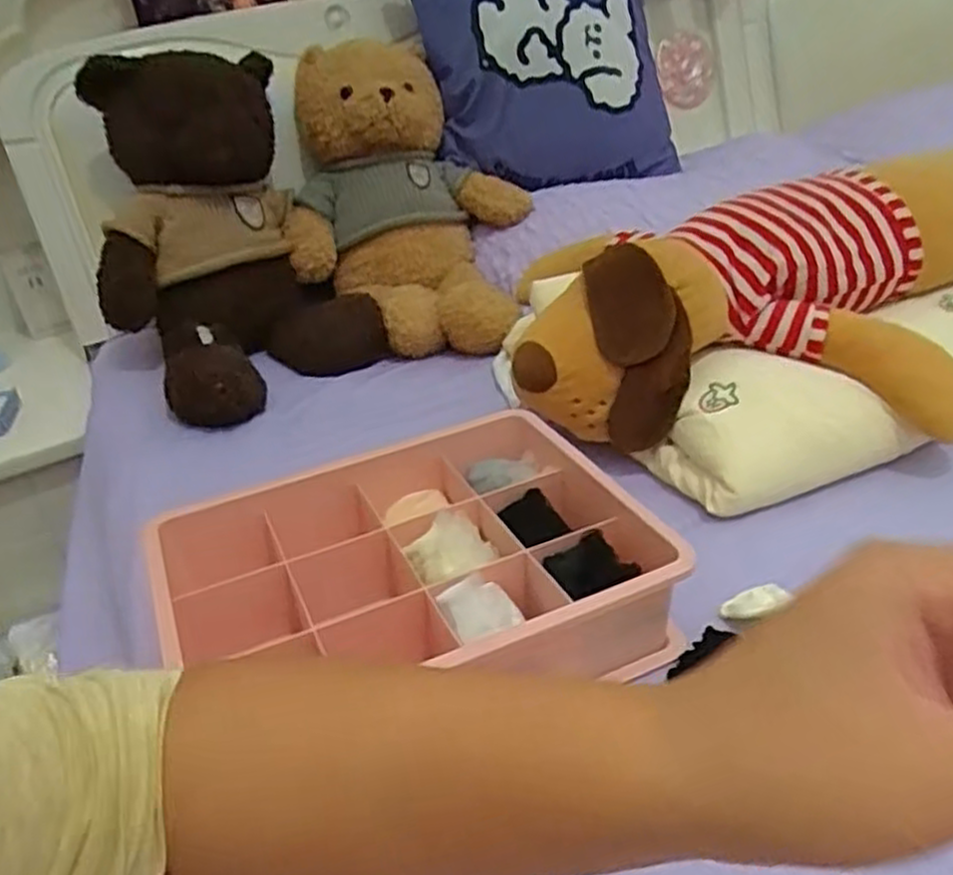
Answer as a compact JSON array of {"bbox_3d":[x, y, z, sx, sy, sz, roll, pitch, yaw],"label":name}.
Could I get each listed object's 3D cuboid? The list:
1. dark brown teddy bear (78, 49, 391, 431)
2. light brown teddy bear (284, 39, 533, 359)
[{"bbox_3d":[-0.273,-0.218,0.820,0.253,0.299,0.312,-21,34,-21],"label":"dark brown teddy bear"},{"bbox_3d":[-0.084,-0.279,0.896,0.277,0.275,0.269,-6,32,1],"label":"light brown teddy bear"}]

